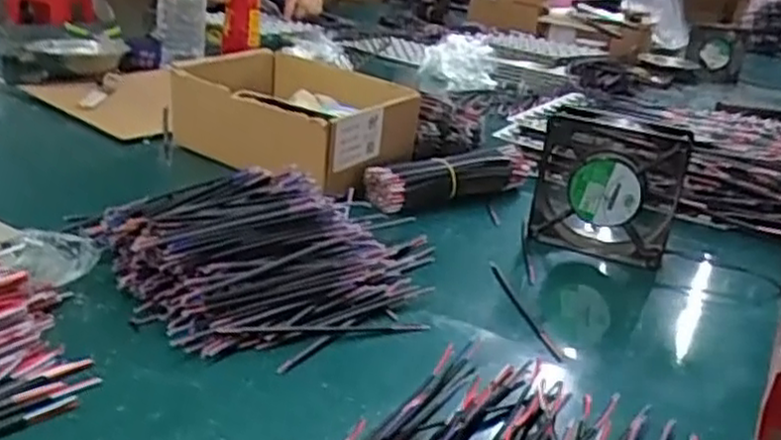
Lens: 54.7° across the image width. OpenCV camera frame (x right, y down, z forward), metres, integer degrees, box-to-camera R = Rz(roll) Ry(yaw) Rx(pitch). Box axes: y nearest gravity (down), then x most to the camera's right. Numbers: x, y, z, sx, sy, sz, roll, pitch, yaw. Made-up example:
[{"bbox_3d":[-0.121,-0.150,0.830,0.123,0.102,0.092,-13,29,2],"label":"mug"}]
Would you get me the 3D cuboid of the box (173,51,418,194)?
[{"bbox_3d":[-0.113,-0.109,0.829,0.242,0.087,0.203,18,24,25],"label":"box"}]

